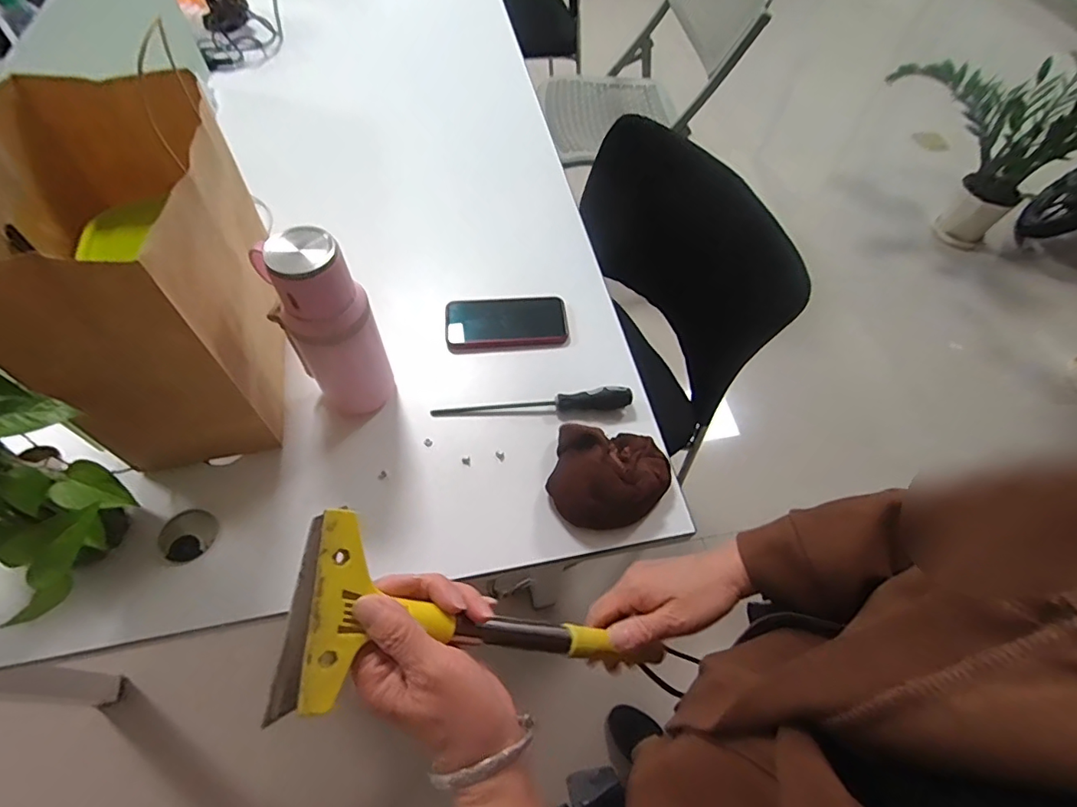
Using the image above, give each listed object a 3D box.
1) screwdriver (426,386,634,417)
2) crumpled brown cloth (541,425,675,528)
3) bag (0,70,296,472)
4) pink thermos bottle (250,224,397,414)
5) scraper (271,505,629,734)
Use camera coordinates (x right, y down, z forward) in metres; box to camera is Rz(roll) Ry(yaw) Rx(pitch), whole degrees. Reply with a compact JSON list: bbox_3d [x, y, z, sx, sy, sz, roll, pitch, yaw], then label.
[{"bbox_3d":[-0.007,0.000,0.619,0.234,0.031,0.024,-4,60,-6],"label":"screwdriver"},{"bbox_3d":[0.077,0.074,0.560,0.124,0.072,0.109,2,60,-3],"label":"crumpled brown cloth"},{"bbox_3d":[-0.389,-0.125,0.532,0.197,0.268,0.294,-9,61,-9],"label":"bag"},{"bbox_3d":[-0.209,-0.074,0.535,0.083,0.232,0.064,-23,64,-16],"label":"pink thermos bottle"},{"bbox_3d":[-0.042,0.145,0.321,0.225,0.020,0.095,30,53,-33],"label":"scraper"}]

